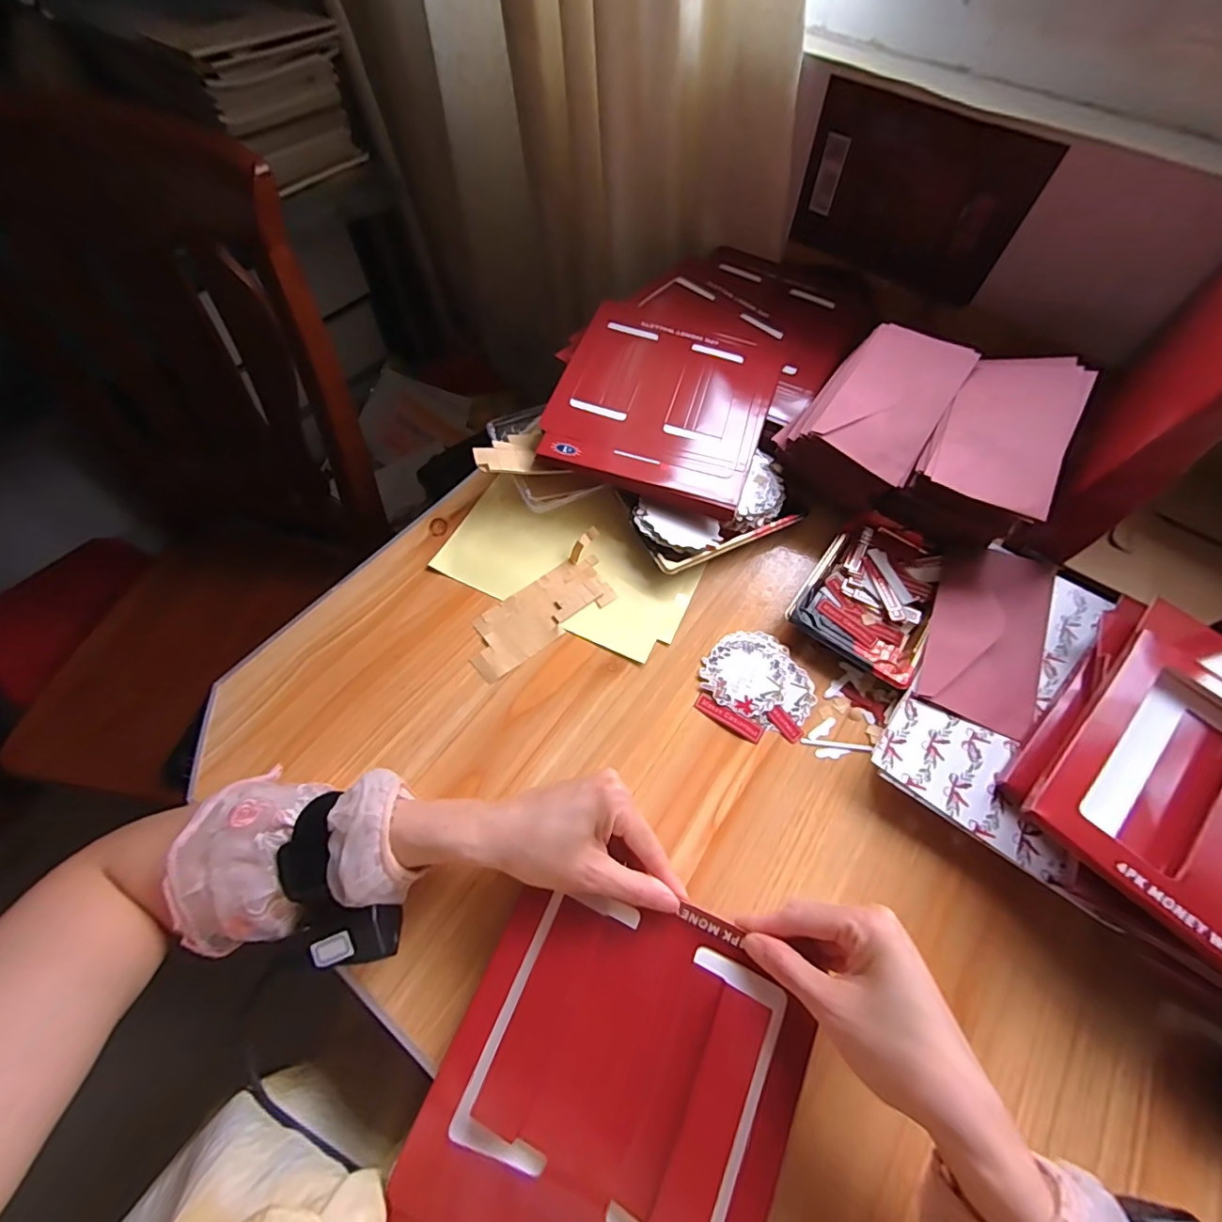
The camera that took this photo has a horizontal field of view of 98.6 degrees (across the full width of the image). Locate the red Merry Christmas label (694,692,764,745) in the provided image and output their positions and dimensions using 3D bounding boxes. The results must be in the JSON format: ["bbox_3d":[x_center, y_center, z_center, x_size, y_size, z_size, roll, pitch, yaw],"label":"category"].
[{"bbox_3d":[0.098,0.088,0.435,0.059,0.004,0.016,30,66,14],"label":"red Merry Christmas label"}]

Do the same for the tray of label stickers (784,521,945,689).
[{"bbox_3d":[0.243,-0.019,0.481,0.110,0.022,0.153,33,67,15],"label":"tray of label stickers"}]

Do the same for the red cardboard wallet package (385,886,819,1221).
[{"bbox_3d":[-0.002,0.291,0.308,0.192,0.037,0.228,24,75,12],"label":"red cardboard wallet package"}]

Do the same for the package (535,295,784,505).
[{"bbox_3d":[0.059,-0.230,0.555,0.210,0.013,0.251,18,62,4],"label":"package"}]

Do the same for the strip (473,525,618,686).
[{"bbox_3d":[-0.059,-0.005,0.475,0.159,0.017,0.061,-39,70,-20],"label":"strip"}]

